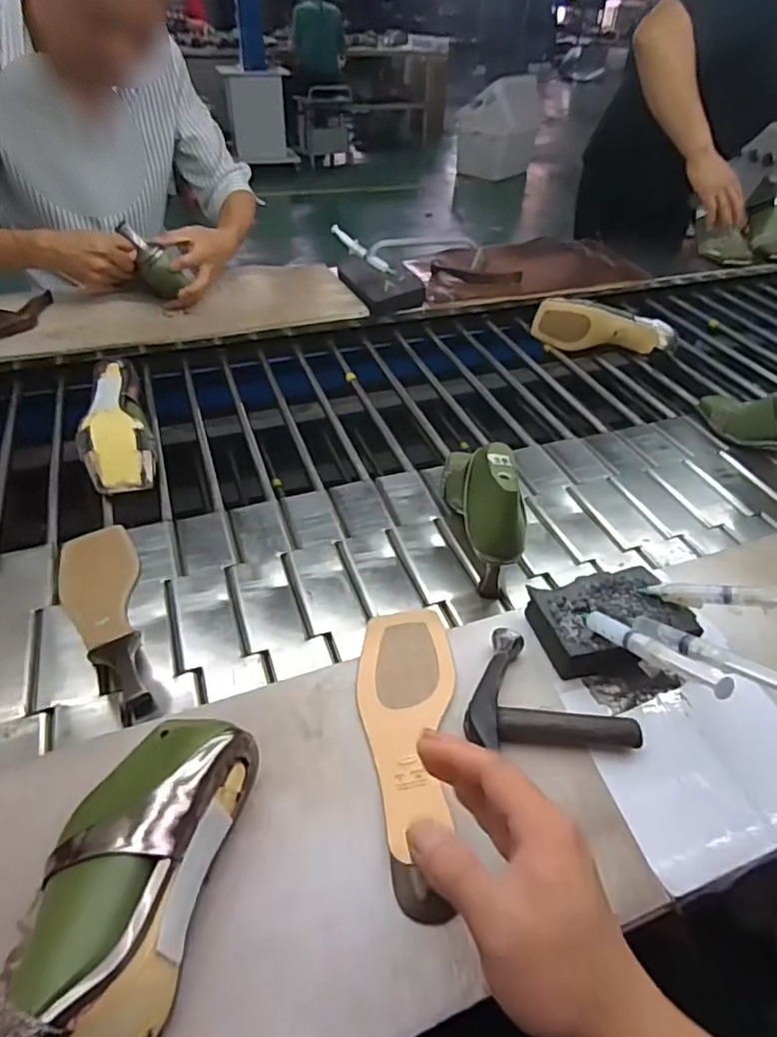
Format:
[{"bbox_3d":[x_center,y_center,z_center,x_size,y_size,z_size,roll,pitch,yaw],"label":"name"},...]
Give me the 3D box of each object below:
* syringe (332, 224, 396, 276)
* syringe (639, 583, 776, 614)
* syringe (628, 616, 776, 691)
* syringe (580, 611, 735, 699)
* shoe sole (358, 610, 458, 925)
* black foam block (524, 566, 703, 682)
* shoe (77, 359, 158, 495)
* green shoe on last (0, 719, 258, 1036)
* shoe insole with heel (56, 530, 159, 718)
[{"bbox_3d":[-0.050,-0.512,1.178,0.157,0.024,0.037,40,52,8],"label":"syringe"},{"bbox_3d":[0.296,0.065,0.517,0.150,0.021,0.018,0,38,31],"label":"syringe"},{"bbox_3d":[0.245,0.102,0.464,0.019,0.014,0.143,-23,23,-25],"label":"syringe"},{"bbox_3d":[0.194,0.098,0.466,0.014,0.017,0.150,-13,14,-17],"label":"syringe"},{"bbox_3d":[0.016,0.170,0.478,0.077,0.010,0.246,1,40,-2],"label":"shoe sole"},{"bbox_3d":[0.200,0.091,0.551,0.129,0.039,0.088,-12,45,-12],"label":"black foam block"},{"bbox_3d":[-0.368,-0.120,0.827,0.088,0.077,0.232,-16,46,-16],"label":"shoe"},{"bbox_3d":[-0.163,0.225,0.353,0.099,0.073,0.241,9,35,6],"label":"green shoe on last"},{"bbox_3d":[-0.283,0.082,0.614,0.078,0.053,0.245,-21,47,-21],"label":"shoe insole with heel"}]

